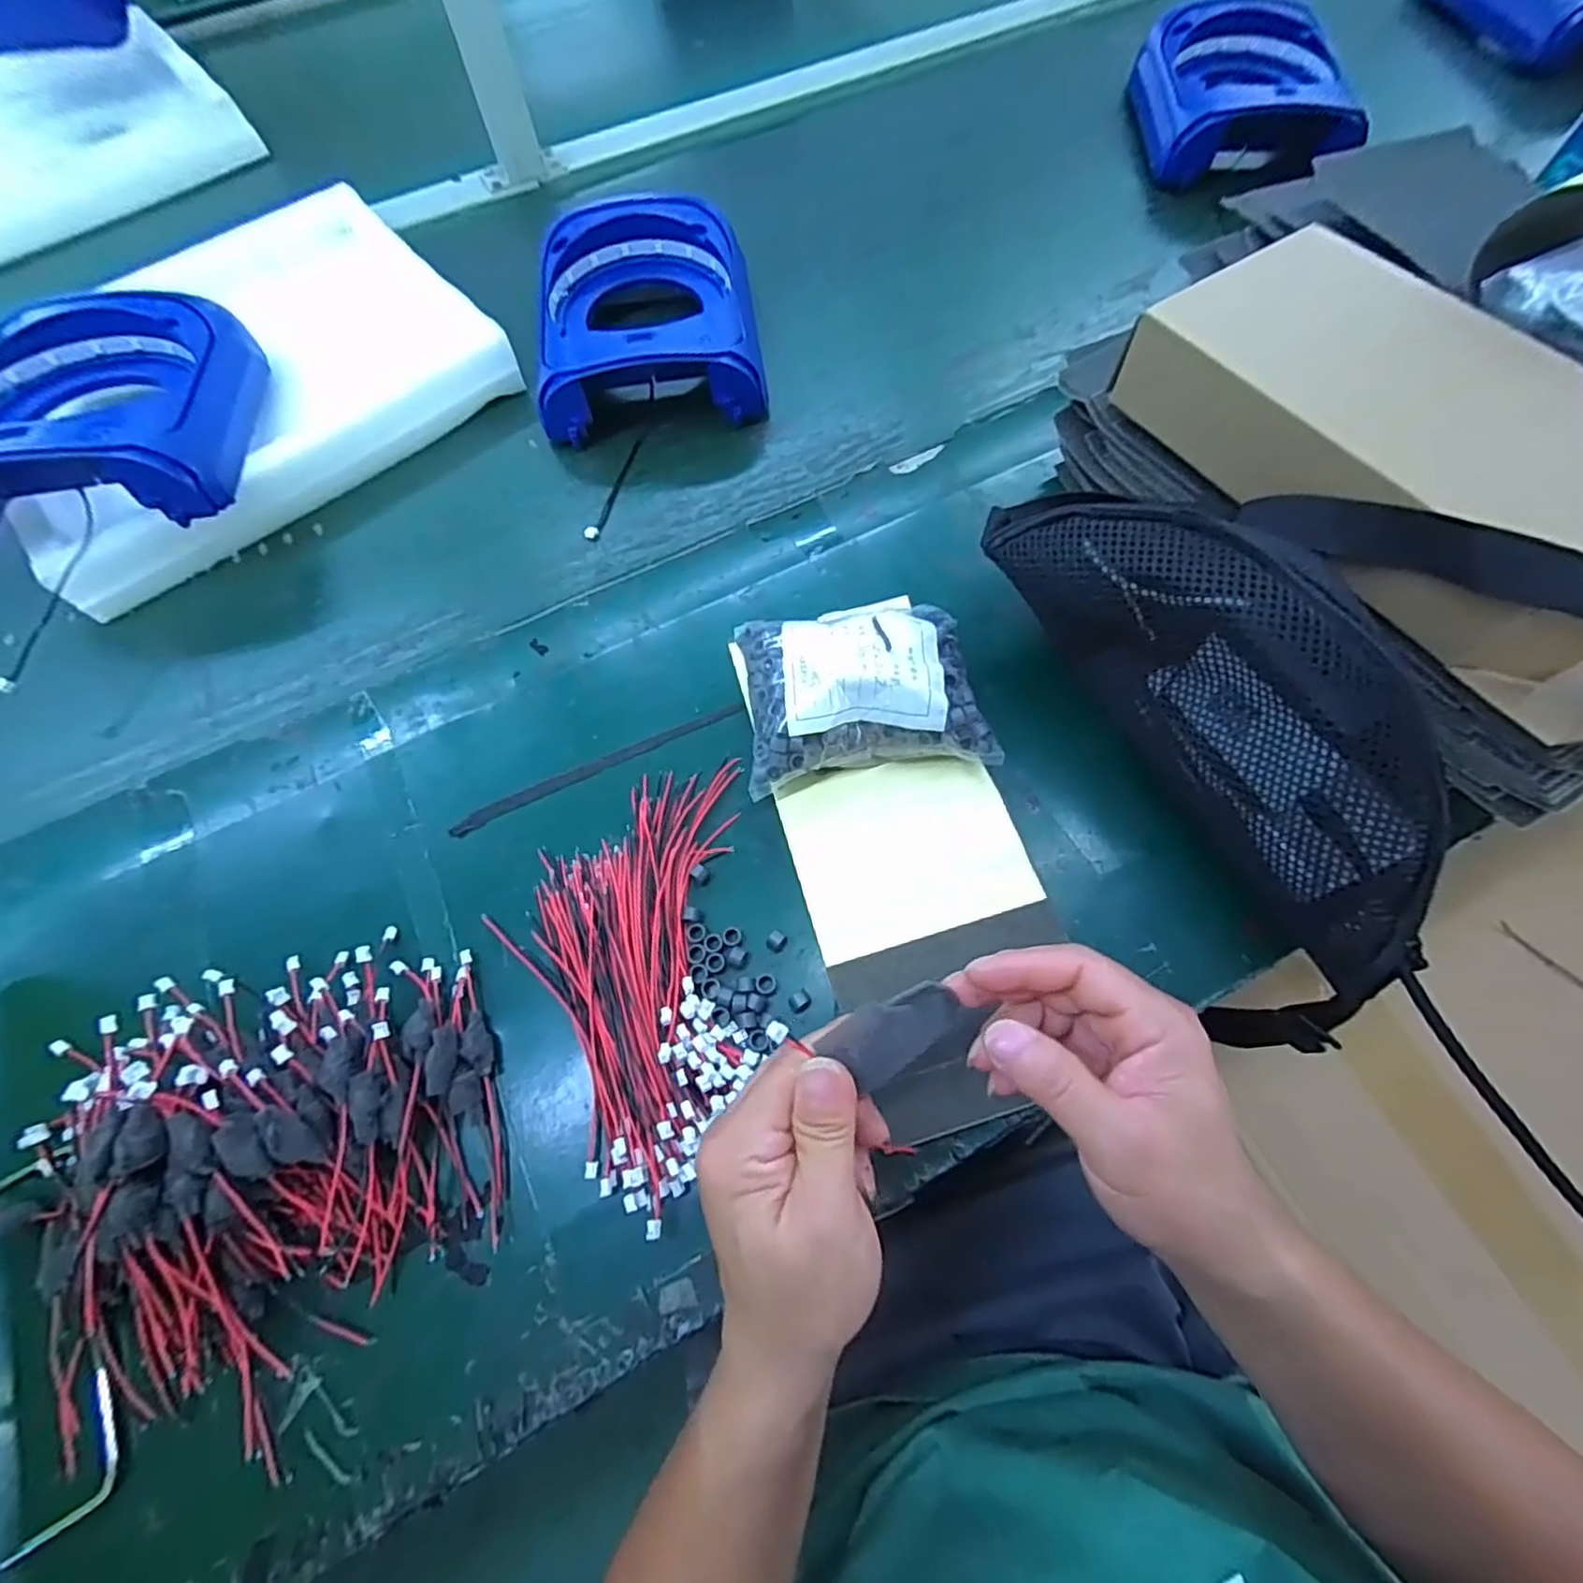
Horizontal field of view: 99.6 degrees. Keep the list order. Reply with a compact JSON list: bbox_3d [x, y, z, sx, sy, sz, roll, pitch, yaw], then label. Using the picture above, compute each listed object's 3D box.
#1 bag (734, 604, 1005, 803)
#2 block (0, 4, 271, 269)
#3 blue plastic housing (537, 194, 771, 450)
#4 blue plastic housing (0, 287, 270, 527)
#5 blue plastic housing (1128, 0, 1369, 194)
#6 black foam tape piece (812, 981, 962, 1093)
[{"bbox_3d":[0.039,-0.056,0.378,0.134,0.054,0.096,-9,66,-2],"label":"bag"},{"bbox_3d":[-0.711,-0.613,0.643,0.330,0.087,0.185,-36,73,-11],"label":"block"},{"bbox_3d":[-0.111,-0.372,0.532,0.166,0.071,0.197,-7,66,-1],"label":"blue plastic housing"},{"bbox_3d":[-0.464,-0.256,0.449,0.159,0.066,0.201,-16,70,-5],"label":"blue plastic housing"},{"bbox_3d":[0.416,-0.640,0.621,0.159,0.079,0.186,1,66,2],"label":"blue plastic housing"},{"bbox_3d":[0.040,0.093,0.258,0.061,0.010,0.026,-14,65,-27],"label":"black foam tape piece"}]

